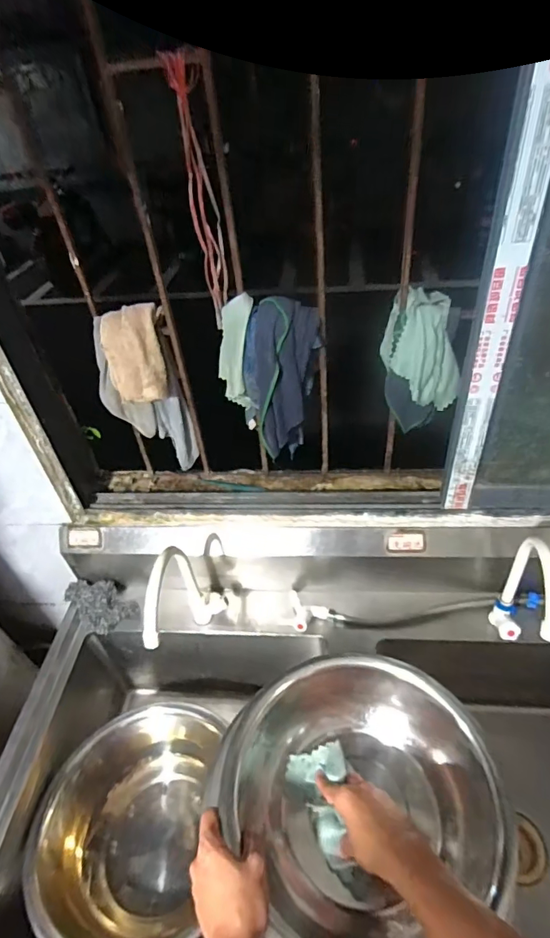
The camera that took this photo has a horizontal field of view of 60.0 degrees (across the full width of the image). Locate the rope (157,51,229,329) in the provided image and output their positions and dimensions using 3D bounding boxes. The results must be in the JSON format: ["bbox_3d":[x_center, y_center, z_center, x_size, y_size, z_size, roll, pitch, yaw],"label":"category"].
[{"bbox_3d":[-0.102,-0.375,0.686,0.038,0.333,0.032,-11,41,-4],"label":"rope"}]

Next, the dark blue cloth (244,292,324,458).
[{"bbox_3d":[0.016,-0.144,0.839,0.121,0.284,0.060,-25,44,-19],"label":"dark blue cloth"}]

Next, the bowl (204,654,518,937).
[{"bbox_3d":[0.107,0.417,0.613,0.319,0.123,0.295,-4,41,4],"label":"bowl"}]

